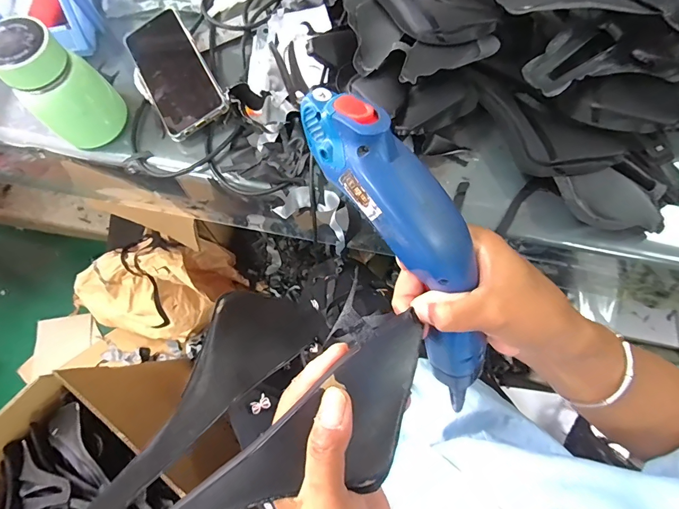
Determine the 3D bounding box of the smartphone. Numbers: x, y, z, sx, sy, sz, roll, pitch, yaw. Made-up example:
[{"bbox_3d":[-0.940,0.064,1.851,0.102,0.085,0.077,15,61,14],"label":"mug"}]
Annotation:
[{"bbox_3d":[-0.198,-0.219,0.440,0.076,0.014,0.168,-31,76,6],"label":"smartphone"}]

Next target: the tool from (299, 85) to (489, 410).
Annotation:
[{"bbox_3d":[0.053,0.004,0.227,0.048,0.045,0.223,-34,112,-7],"label":"tool"}]

